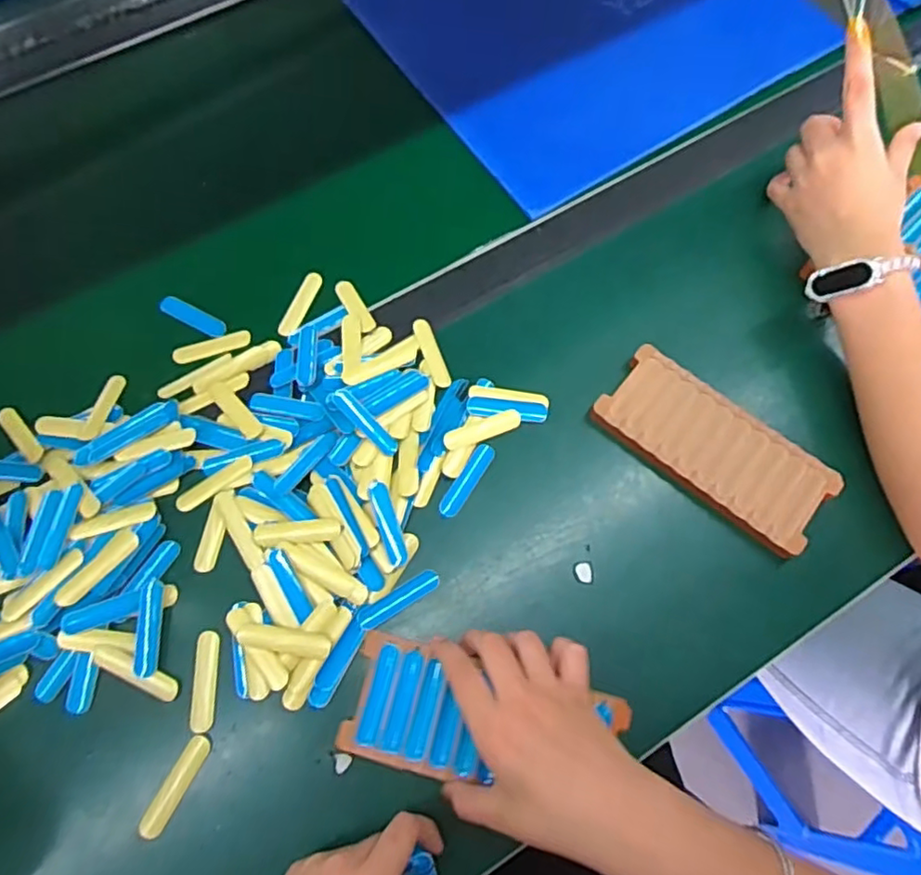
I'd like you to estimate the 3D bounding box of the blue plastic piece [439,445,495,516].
[{"bbox_3d":[0.005,0.032,0.464,0.014,0.004,0.063,32,73,11],"label":"blue plastic piece"}]

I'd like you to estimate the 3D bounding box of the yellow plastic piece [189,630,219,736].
[{"bbox_3d":[-0.172,0.164,0.413,0.016,0.006,0.062,-3,70,-1],"label":"yellow plastic piece"}]

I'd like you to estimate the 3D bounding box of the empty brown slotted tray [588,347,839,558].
[{"bbox_3d":[0.191,0.007,0.464,0.172,0.011,0.076,38,74,12],"label":"empty brown slotted tray"}]

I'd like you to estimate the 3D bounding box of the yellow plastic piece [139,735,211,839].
[{"bbox_3d":[-0.185,0.226,0.400,0.013,0.006,0.064,25,74,10],"label":"yellow plastic piece"}]

